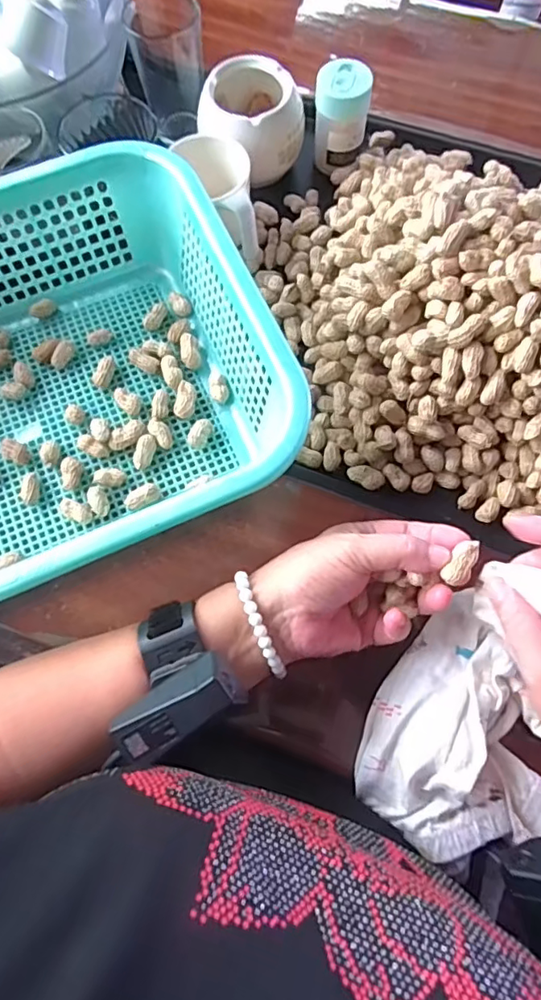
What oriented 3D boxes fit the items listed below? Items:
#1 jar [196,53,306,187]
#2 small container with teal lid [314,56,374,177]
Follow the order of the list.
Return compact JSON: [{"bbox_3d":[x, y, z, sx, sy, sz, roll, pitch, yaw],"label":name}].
[{"bbox_3d":[-0.018,-0.355,0.524,0.091,0.072,0.107,-41,76,-11],"label":"jar"},{"bbox_3d":[0.066,-0.355,0.519,0.047,0.083,0.043,6,72,3],"label":"small container with teal lid"}]

